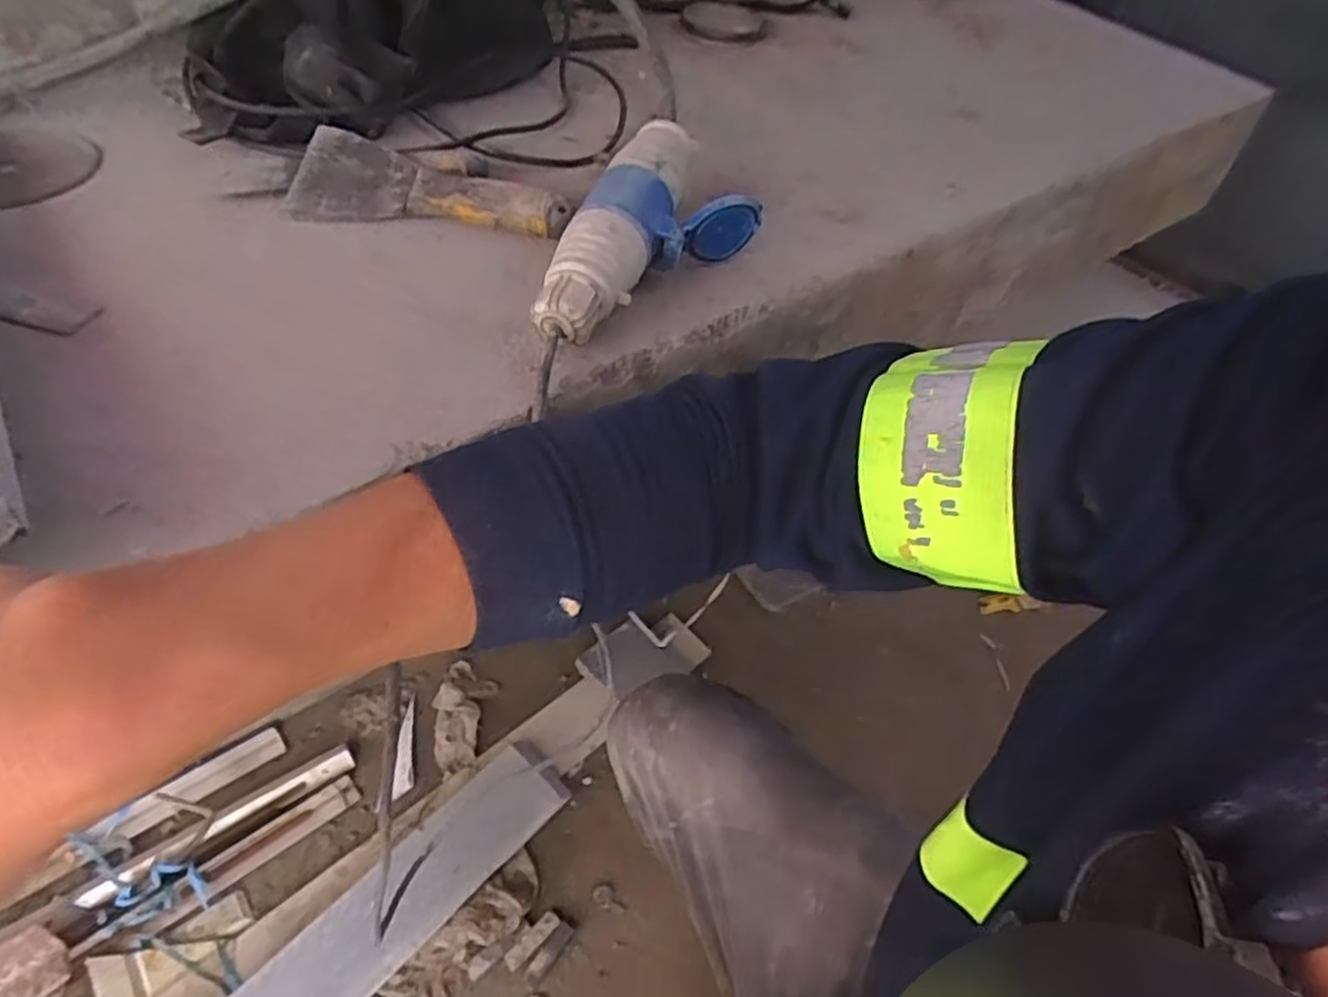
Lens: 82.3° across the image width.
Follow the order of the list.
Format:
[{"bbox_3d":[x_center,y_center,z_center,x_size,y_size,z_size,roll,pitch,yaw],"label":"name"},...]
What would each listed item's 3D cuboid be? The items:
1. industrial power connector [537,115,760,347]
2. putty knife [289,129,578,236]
[{"bbox_3d":[-0.005,-0.153,0.439,0.086,0.044,0.184,21,50,12],"label":"industrial power connector"},{"bbox_3d":[-0.146,-0.198,0.484,0.173,0.024,0.058,8,49,1],"label":"putty knife"}]

